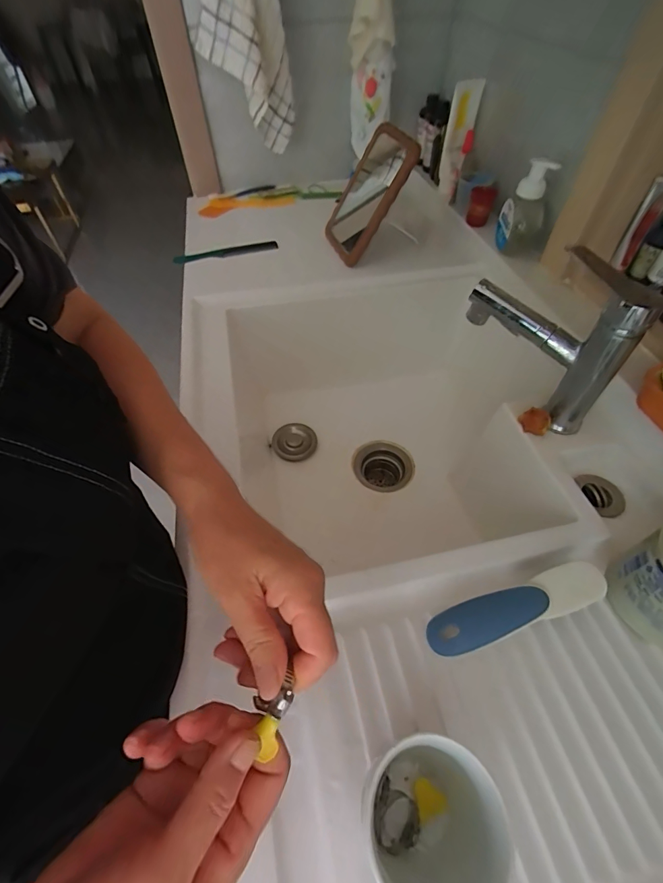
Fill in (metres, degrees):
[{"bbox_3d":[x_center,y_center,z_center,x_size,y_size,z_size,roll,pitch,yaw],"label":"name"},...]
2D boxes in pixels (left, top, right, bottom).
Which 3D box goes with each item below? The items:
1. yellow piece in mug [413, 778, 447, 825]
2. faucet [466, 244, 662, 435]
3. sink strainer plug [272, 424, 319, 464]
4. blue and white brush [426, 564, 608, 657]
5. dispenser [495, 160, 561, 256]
[{"bbox_3d":[0.071,0.260,0.280,0.022,0.011,0.023,-9,53,-5],"label":"yellow piece in mug"},{"bbox_3d":[0.248,-0.124,0.459,0.049,0.181,0.179,-34,59,-22],"label":"faucet"},{"bbox_3d":[-0.069,0.001,0.733,0.083,0.018,0.077,-1,52,1],"label":"sink strainer plug"},{"bbox_3d":[0.166,0.156,0.355,0.162,0.046,0.037,-14,53,-9],"label":"blue and white brush"},{"bbox_3d":[0.318,-0.382,0.642,0.071,0.145,0.061,18,55,15],"label":"dispenser"}]

